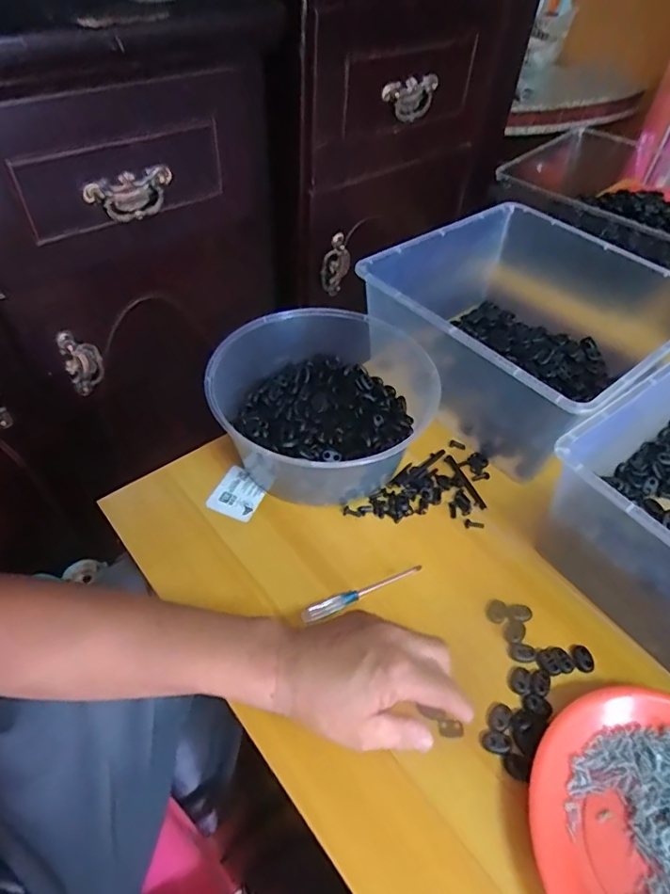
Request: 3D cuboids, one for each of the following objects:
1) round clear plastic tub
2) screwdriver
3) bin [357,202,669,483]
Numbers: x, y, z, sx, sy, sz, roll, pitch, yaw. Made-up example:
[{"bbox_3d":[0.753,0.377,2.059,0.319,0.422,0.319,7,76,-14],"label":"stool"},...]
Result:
[{"bbox_3d":[-0.004,-0.063,0.580,0.220,0.093,0.267,19,51,12],"label":"round clear plastic tub"},{"bbox_3d":[0.026,0.130,0.474,0.120,0.009,0.014,-19,53,-20],"label":"screwdriver"},{"bbox_3d":[0.234,-0.143,0.641,0.332,0.146,0.296,-32,58,-27],"label":"bin"}]

